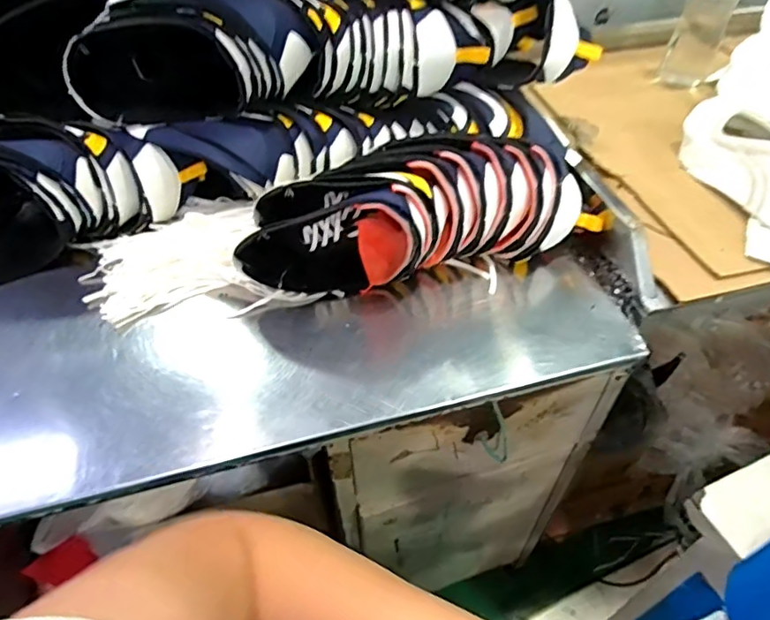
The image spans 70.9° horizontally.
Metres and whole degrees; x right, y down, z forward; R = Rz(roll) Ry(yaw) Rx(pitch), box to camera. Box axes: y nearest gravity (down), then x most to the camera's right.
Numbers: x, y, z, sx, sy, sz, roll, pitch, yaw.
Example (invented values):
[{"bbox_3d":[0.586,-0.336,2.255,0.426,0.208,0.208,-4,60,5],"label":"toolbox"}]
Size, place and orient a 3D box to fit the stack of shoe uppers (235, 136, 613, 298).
[{"bbox_3d":[0.051,-0.112,0.663,0.429,0.141,0.097,-8,48,-8],"label":"stack of shoe uppers"}]

